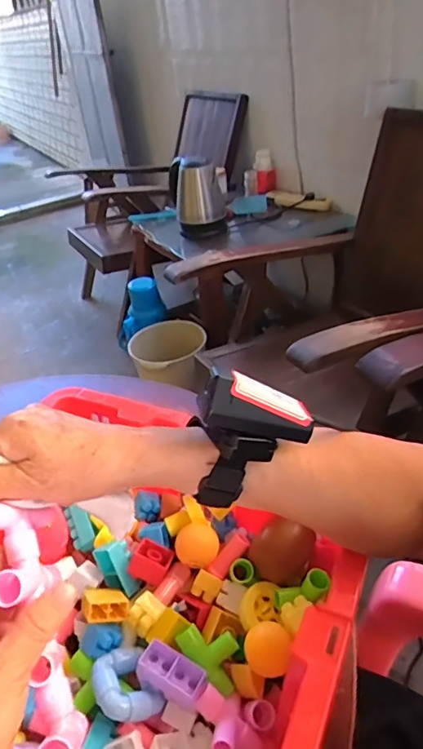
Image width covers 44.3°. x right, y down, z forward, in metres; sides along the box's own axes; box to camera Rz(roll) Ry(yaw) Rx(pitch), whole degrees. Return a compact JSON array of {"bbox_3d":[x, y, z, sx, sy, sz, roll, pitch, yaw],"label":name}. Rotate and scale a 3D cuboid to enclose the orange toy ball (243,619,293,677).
[{"bbox_3d":[0.044,0.218,0.404,0.036,0.042,0.037,-5,35,3],"label":"orange toy ball"}]

